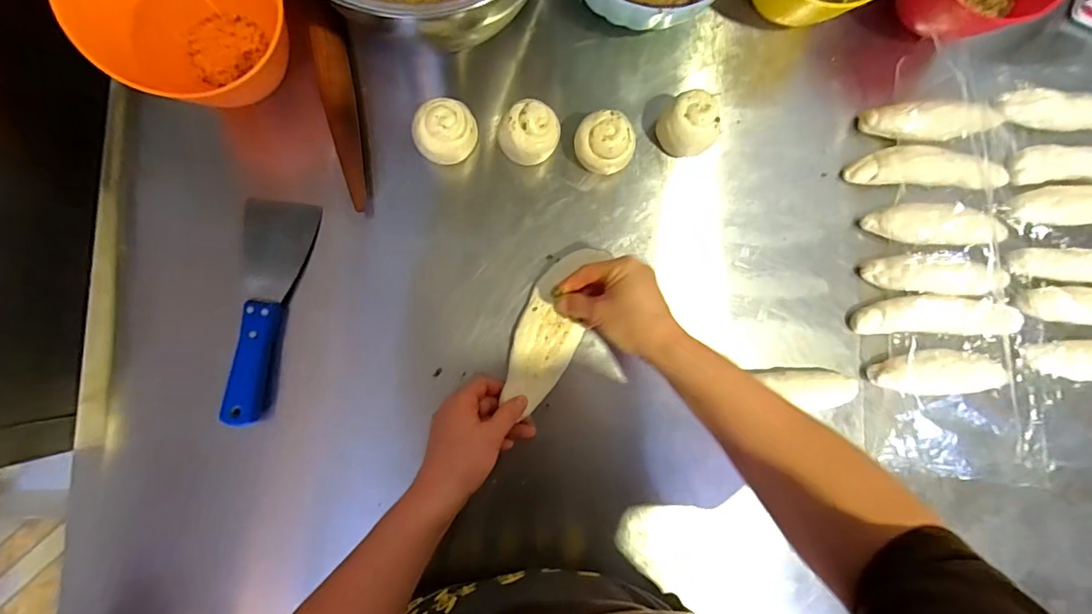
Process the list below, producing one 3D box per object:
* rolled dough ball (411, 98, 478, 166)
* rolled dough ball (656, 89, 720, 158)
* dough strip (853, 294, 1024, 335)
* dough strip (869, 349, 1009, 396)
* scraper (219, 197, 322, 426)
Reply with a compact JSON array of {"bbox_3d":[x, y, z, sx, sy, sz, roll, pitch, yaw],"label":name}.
[{"bbox_3d":[-0.098,-0.170,0.481,0.058,0.033,0.053,0,87,-7],"label":"rolled dough ball"},{"bbox_3d":[0.143,-0.181,0.502,0.051,0.061,0.058,-40,89,-5],"label":"rolled dough ball"},{"bbox_3d":[0.400,0.009,0.499,0.157,0.027,0.038,0,87,7],"label":"dough strip"},{"bbox_3d":[0.400,0.066,0.506,0.126,0.037,0.047,-2,86,-3],"label":"dough strip"},{"bbox_3d":[-0.277,-0.001,0.489,0.058,0.030,0.224,5,74,-6],"label":"scraper"}]

